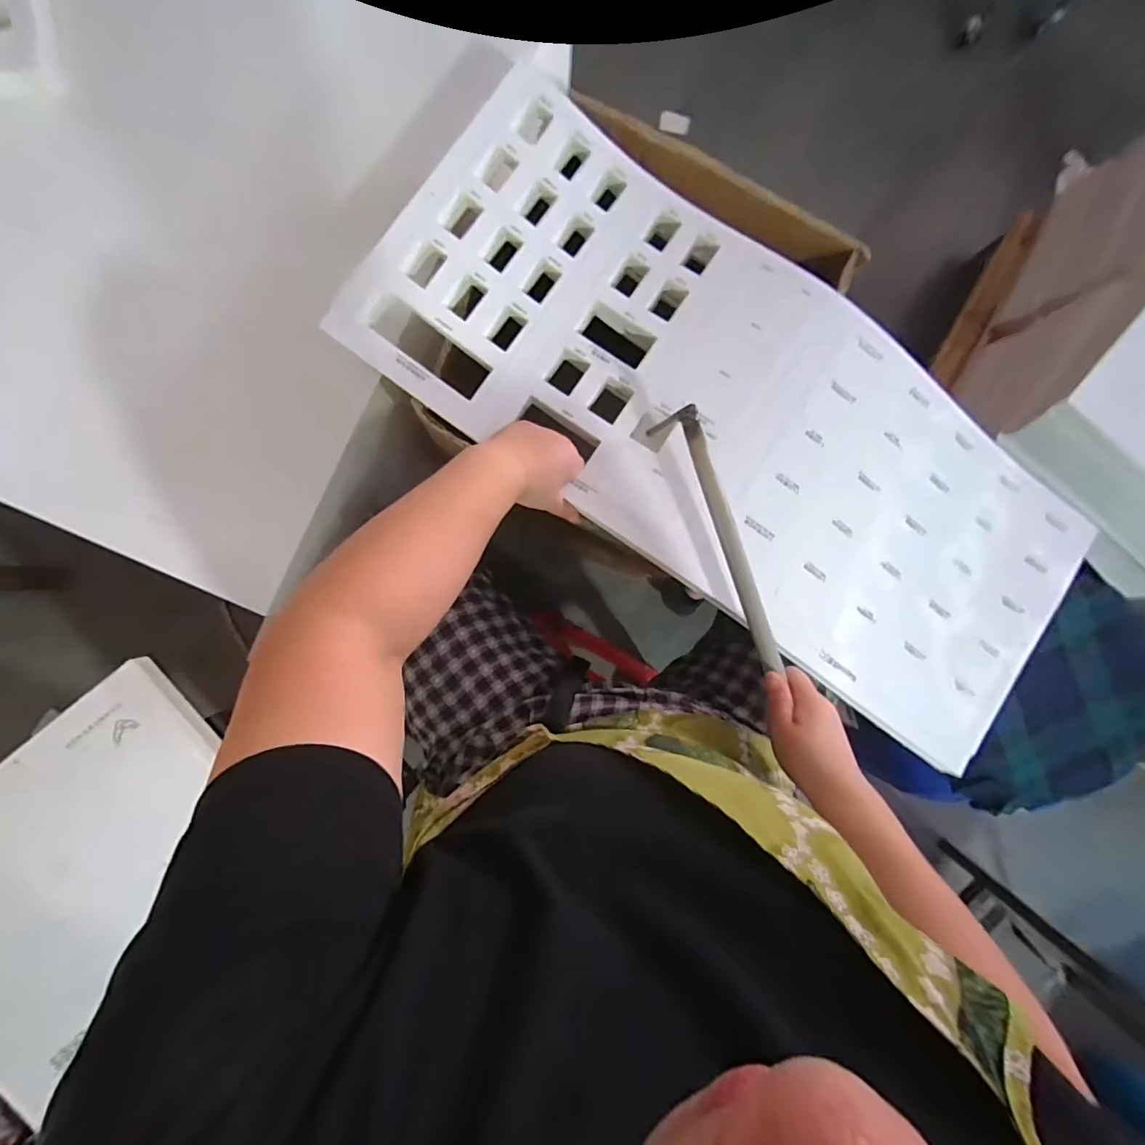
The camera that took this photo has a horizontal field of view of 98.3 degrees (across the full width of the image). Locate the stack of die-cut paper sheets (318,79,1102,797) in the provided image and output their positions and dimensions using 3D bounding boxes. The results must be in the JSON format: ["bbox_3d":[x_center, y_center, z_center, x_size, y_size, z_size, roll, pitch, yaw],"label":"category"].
[{"bbox_3d":[0.209,-0.147,0.545,0.847,0.046,0.365,34,84,-6],"label":"stack of die-cut paper sheets"}]

